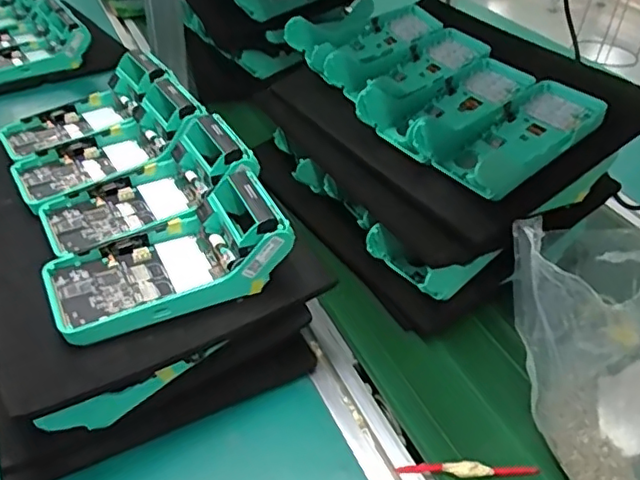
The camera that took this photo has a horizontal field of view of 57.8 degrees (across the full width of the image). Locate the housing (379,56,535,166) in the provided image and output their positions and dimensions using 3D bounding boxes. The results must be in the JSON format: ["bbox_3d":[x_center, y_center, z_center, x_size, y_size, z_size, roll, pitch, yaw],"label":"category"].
[{"bbox_3d":[0.134,-0.125,0.571,0.185,0.051,0.079,-24,48,-30],"label":"housing"}]

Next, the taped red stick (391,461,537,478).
[{"bbox_3d":[0.114,0.173,0.438,0.109,0.008,0.011,2,40,-4],"label":"taped red stick"}]

